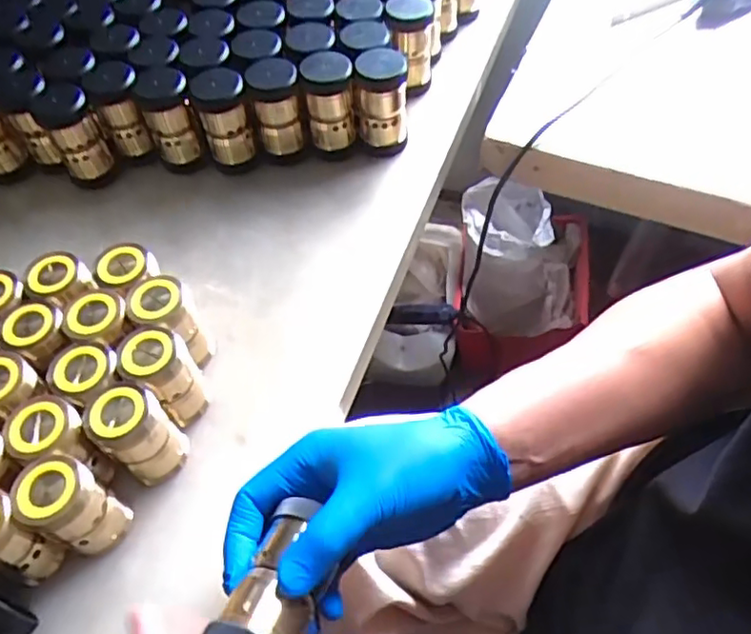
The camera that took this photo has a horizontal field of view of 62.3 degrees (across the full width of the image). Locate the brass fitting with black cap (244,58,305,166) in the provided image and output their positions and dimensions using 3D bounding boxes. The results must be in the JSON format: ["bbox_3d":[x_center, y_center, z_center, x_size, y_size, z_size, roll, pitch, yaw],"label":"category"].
[{"bbox_3d":[-0.084,-0.176,0.538,0.039,0.081,0.039,-9,55,-3],"label":"brass fitting with black cap"}]

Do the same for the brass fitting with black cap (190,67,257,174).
[{"bbox_3d":[-0.128,-0.168,0.536,0.043,0.079,0.038,-15,56,-7],"label":"brass fitting with black cap"}]

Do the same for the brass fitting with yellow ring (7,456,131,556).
[{"bbox_3d":[-0.179,0.116,0.373,0.038,0.081,0.037,20,59,17],"label":"brass fitting with yellow ring"}]

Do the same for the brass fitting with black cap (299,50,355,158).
[{"bbox_3d":[-0.039,-0.181,0.534,0.040,0.082,0.040,-7,55,-1],"label":"brass fitting with black cap"}]

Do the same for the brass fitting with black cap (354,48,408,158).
[{"bbox_3d":[0.005,-0.182,0.532,0.042,0.086,0.040,-7,55,-1],"label":"brass fitting with black cap"}]

